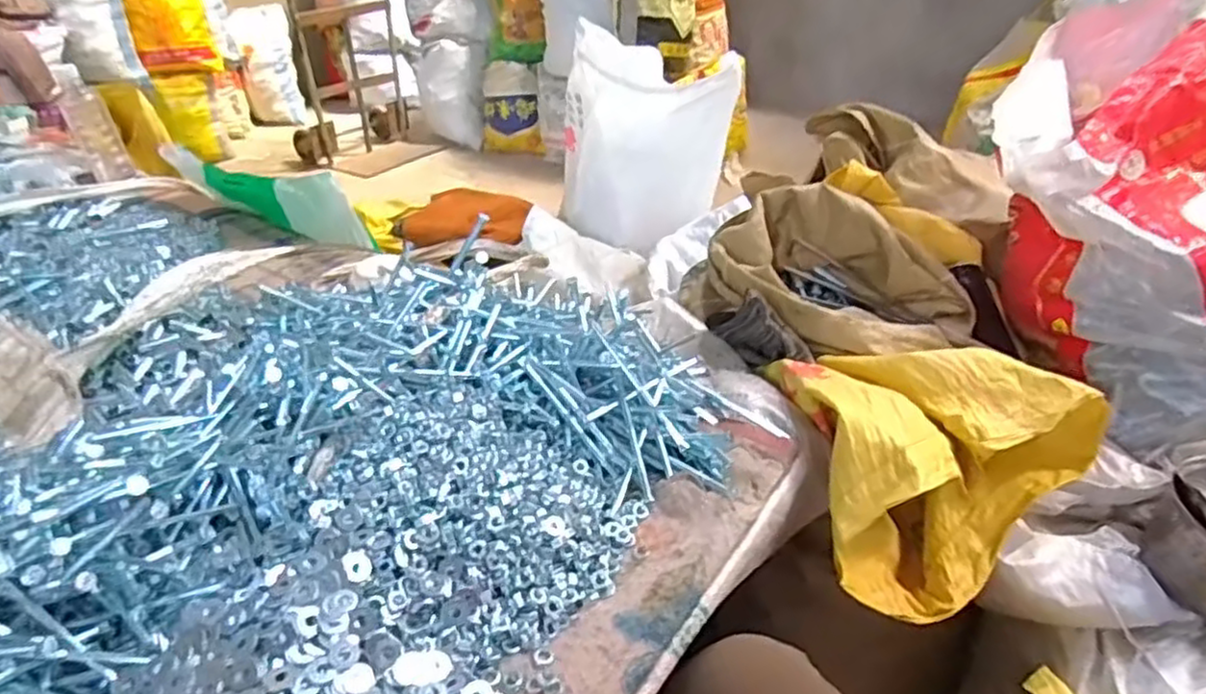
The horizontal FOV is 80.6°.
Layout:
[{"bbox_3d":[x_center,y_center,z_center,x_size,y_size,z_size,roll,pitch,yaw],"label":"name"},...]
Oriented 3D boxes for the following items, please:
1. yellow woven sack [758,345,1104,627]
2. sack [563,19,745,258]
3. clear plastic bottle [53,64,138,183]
[{"bbox_3d":[0.322,0.118,0.671,0.265,0.175,0.207,-1,33,-1],"label":"yellow woven sack"},{"bbox_3d":[0.074,-0.405,1.416,0.309,0.349,0.280,-3,33,-4],"label":"sack"},{"bbox_3d":[-0.893,-0.392,1.241,0.064,0.207,0.073,-30,21,-37],"label":"clear plastic bottle"}]

